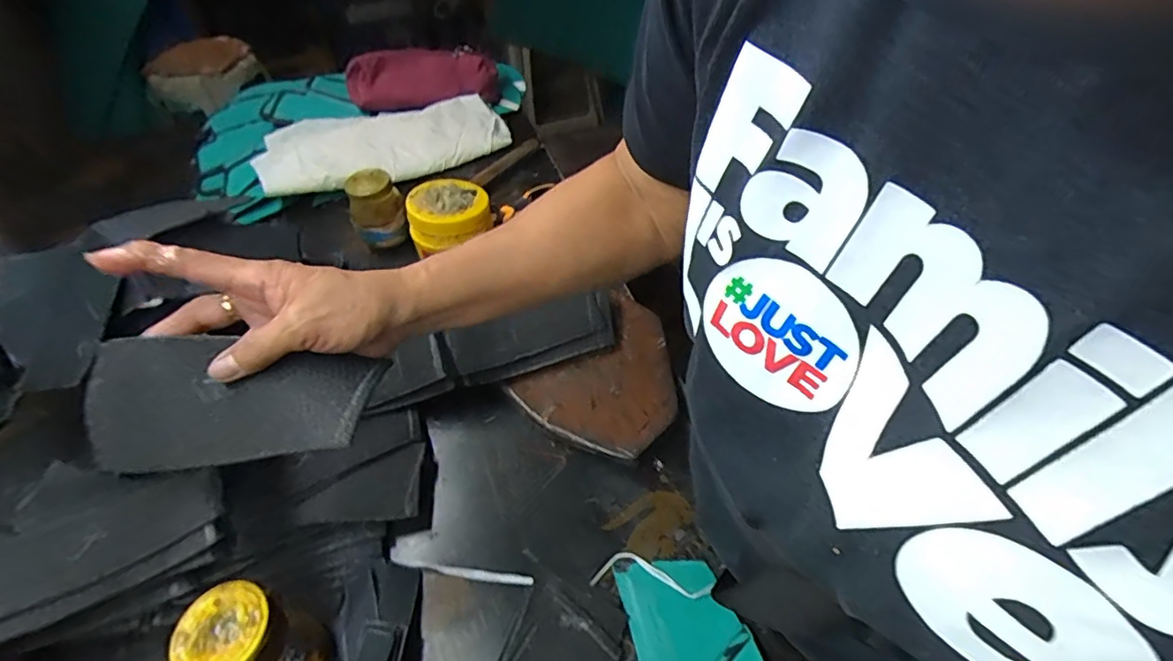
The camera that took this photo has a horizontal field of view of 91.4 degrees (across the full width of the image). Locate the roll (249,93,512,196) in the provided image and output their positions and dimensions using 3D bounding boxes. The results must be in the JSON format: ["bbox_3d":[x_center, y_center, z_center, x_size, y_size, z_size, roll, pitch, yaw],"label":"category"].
[{"bbox_3d":[-0.289,-0.272,0.828,0.351,0.040,0.137,-12,69,-17],"label":"roll"}]

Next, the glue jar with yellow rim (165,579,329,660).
[{"bbox_3d":[-0.230,0.217,0.394,0.061,0.081,0.059,-2,49,3],"label":"glue jar with yellow rim"}]

